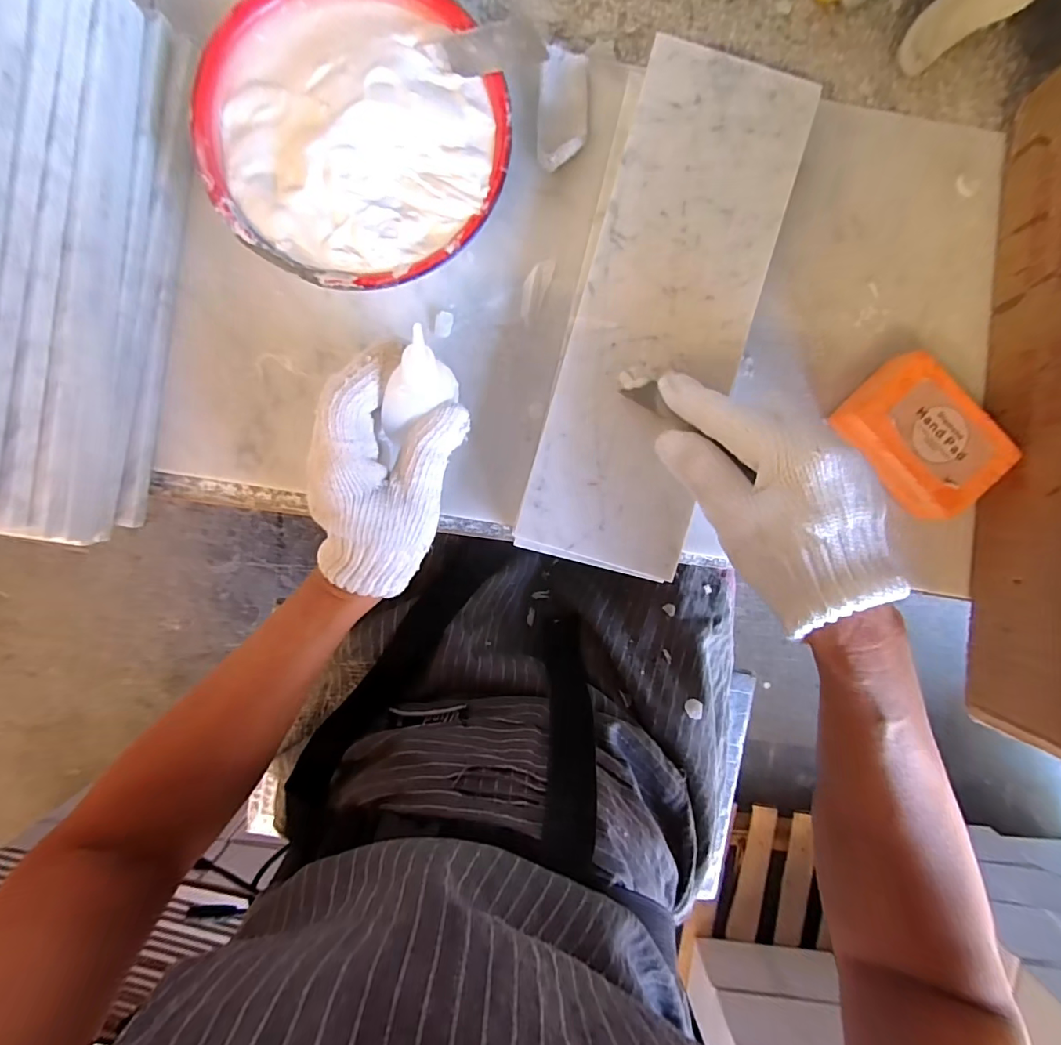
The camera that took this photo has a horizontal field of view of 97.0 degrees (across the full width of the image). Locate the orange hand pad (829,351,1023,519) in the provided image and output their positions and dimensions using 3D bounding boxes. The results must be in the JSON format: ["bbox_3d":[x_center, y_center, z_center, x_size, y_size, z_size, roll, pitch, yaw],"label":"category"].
[{"bbox_3d":[0.246,-0.055,0.301,0.062,0.032,0.095,-45,92,3],"label":"orange hand pad"}]

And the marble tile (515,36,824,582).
[{"bbox_3d":[0.081,-0.120,0.281,0.102,0.007,0.299,18,93,0],"label":"marble tile"}]

